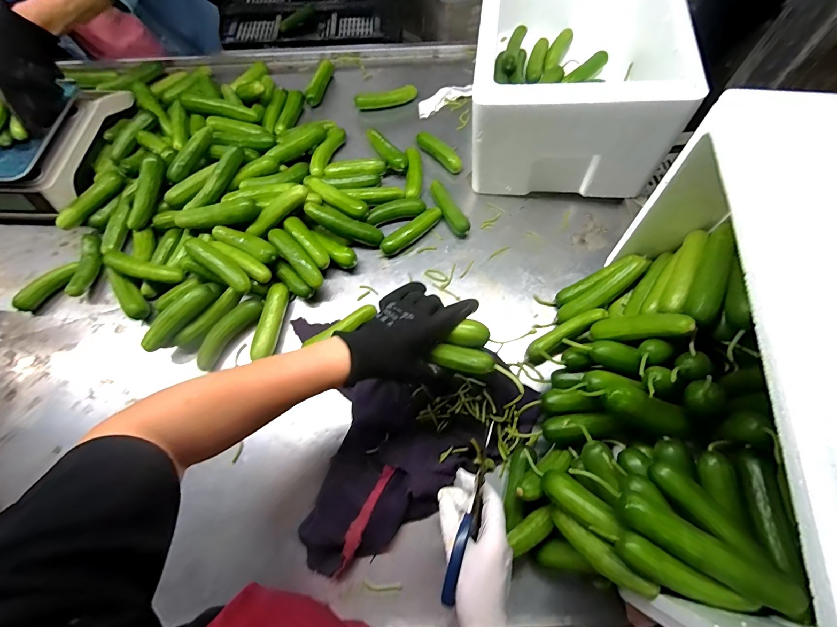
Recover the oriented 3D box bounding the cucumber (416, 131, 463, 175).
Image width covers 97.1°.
[{"bbox_3d":[0.041,-0.304,0.694,0.101,0.024,0.030,40,73,17],"label":"cucumber"}]

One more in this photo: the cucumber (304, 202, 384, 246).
[{"bbox_3d":[-0.120,-0.144,0.603,0.129,0.024,0.028,21,62,-18],"label":"cucumber"}]

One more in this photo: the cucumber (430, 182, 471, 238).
[{"bbox_3d":[0.049,-0.182,0.643,0.029,0.033,0.116,-24,68,-9],"label":"cucumber"}]

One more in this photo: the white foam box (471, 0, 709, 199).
[{"bbox_3d":[0.256,-0.438,0.660,0.303,0.223,0.446,6,67,4],"label":"white foam box"}]

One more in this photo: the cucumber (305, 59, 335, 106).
[{"bbox_3d":[-0.208,-0.492,0.788,0.024,0.032,0.119,10,67,6],"label":"cucumber"}]

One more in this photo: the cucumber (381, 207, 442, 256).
[{"bbox_3d":[-0.010,-0.137,0.624,0.122,0.029,0.026,-39,71,-14],"label":"cucumber"}]

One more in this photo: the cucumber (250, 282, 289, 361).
[{"bbox_3d":[-0.223,0.011,0.557,0.027,0.028,0.117,7,67,4],"label":"cucumber"}]

